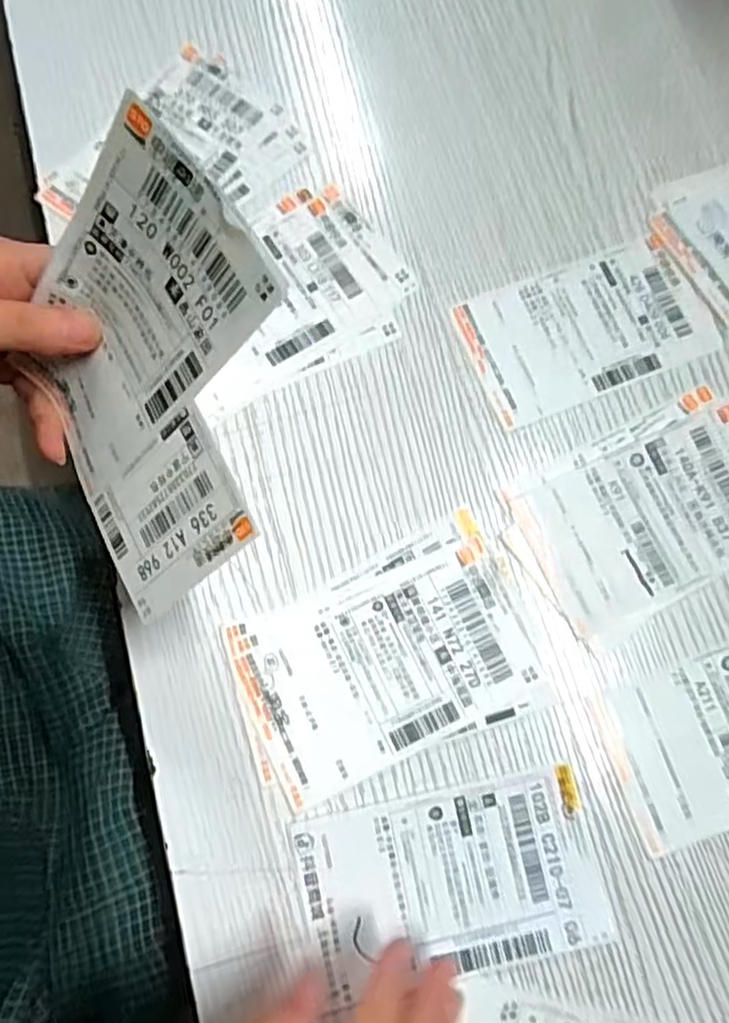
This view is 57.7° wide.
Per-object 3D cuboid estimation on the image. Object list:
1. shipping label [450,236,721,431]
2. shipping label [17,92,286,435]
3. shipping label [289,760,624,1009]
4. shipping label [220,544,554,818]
[{"bbox_3d":[0.118,-0.096,0.351,0.123,0.004,0.072,-20,78,-6],"label":"shipping label"},{"bbox_3d":[-0.084,-0.068,0.236,0.073,0.117,0.008,56,38,1],"label":"shipping label"},{"bbox_3d":[0.038,0.162,0.291,0.126,0.004,0.073,-11,78,-4],"label":"shipping label"},{"bbox_3d":[0.012,0.072,0.310,0.130,0.004,0.080,-23,79,-6],"label":"shipping label"}]

